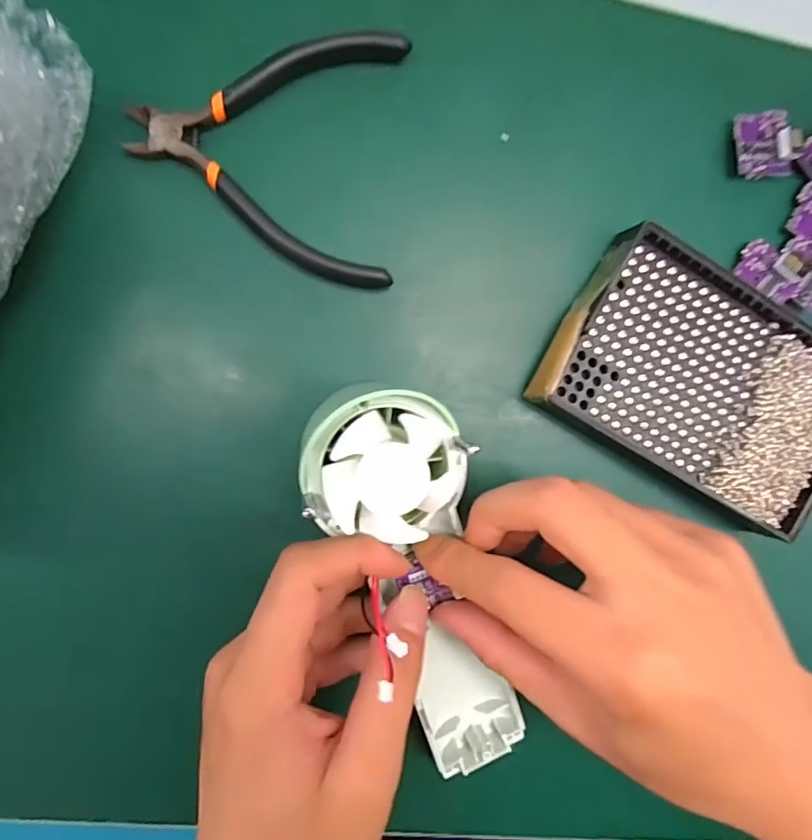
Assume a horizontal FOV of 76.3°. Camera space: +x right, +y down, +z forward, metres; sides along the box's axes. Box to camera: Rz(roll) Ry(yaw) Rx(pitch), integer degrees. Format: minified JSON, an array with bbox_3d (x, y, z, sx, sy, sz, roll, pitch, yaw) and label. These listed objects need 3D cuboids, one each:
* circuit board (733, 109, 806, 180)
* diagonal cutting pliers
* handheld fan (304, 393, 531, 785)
[{"bbox_3d":[0.167,-0.128,0.239,0.027,0.016,0.029,-17,95,-6],"label":"circuit board"},{"bbox_3d":[-0.056,-0.116,0.215,0.106,0.009,0.107,6,93,-7],"label":"diagonal cutting pliers"},{"bbox_3d":[0.008,0.069,0.213,0.062,0.037,0.173,-19,114,-7],"label":"handheld fan"}]

